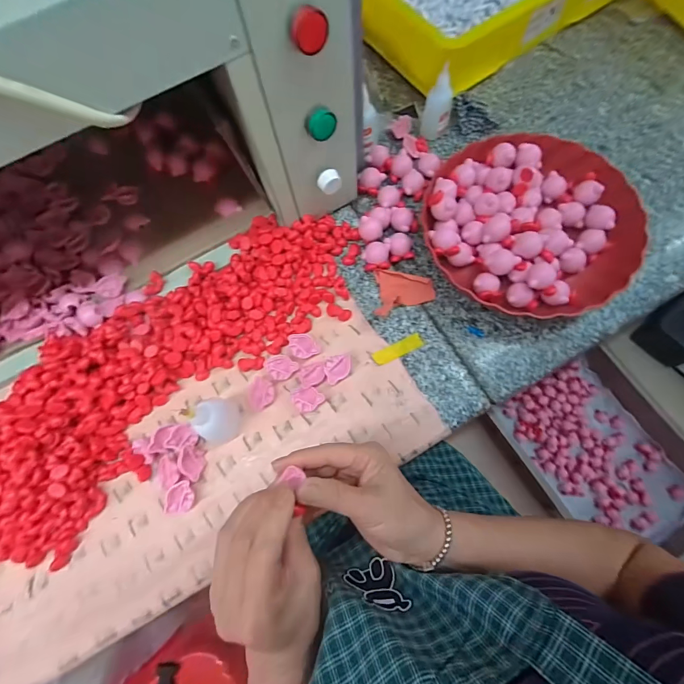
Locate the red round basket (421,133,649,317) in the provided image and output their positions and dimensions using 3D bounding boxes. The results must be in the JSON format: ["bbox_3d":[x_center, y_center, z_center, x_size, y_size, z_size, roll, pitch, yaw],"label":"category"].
[{"bbox_3d":[0.222,-0.140,0.415,0.225,0.055,0.233,-1,73,4],"label":"red round basket"}]

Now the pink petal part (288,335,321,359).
[{"bbox_3d":[-0.046,0.005,0.397,0.027,0.012,0.036,-43,75,-9],"label":"pink petal part"}]

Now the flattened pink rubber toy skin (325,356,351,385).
[{"bbox_3d":[-0.005,0.032,0.389,0.028,0.010,0.032,-2,73,3],"label":"flattened pink rubber toy skin"}]

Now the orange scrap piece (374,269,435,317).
[{"bbox_3d":[0.077,-0.057,0.406,0.073,0.028,0.066,3,73,5],"label":"orange scrap piece"}]

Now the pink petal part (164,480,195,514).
[{"bbox_3d":[-0.169,0.162,0.358,0.029,0.014,0.030,-7,73,2],"label":"pink petal part"}]

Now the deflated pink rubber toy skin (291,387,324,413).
[{"bbox_3d":[-0.037,0.063,0.377,0.034,0.010,0.026,-17,79,4],"label":"deflated pink rubber toy skin"}]

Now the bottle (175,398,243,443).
[{"bbox_3d":[-0.130,0.079,0.347,0.031,0.084,0.042,-3,73,3],"label":"bottle"}]

